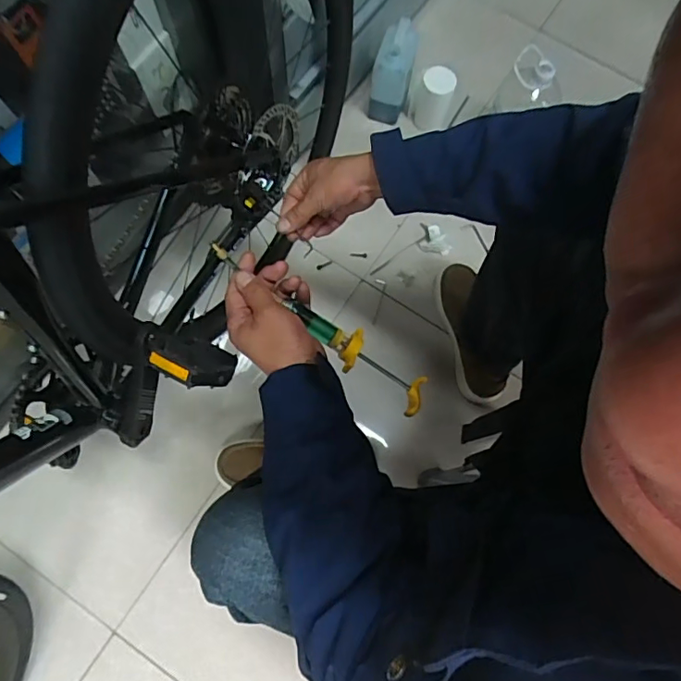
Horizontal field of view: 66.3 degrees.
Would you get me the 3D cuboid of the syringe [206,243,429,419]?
[{"bbox_3d":[-0.019,-0.013,0.560,0.275,0.025,0.049,37,76,-10],"label":"syringe"}]

